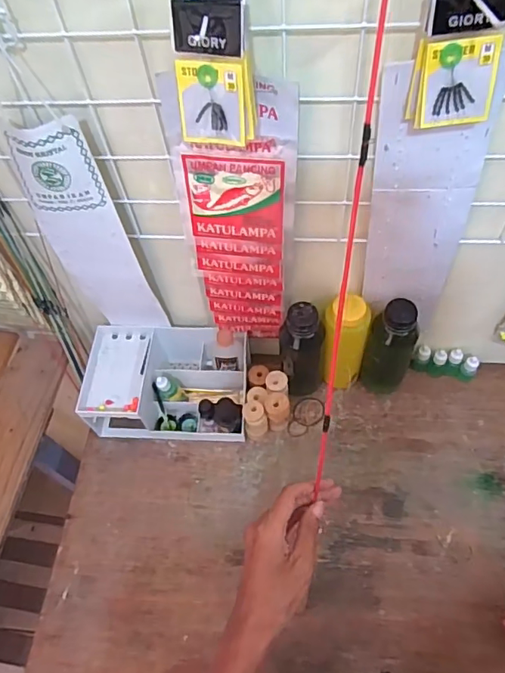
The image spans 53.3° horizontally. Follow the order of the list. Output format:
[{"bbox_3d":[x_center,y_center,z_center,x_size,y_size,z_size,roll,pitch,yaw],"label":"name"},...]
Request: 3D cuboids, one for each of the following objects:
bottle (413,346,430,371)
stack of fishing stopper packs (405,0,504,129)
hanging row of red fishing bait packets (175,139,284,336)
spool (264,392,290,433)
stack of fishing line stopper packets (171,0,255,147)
[{"bbox_3d":[0.264,0.036,0.779,0.022,0.059,0.019,25,64,18],"label":"bottle"},{"bbox_3d":[0.148,-0.200,0.361,0.055,0.090,0.031,-5,59,1],"label":"stack of fishing stopper packs"},{"bbox_3d":[-0.013,-0.087,0.599,0.106,0.313,0.031,13,61,12],"label":"hanging row of red fishing bait packets"},{"bbox_3d":[0.037,0.111,0.740,0.034,0.069,0.039,0,59,5],"label":"spool"},{"bbox_3d":[-0.028,-0.193,0.370,0.055,0.100,0.027,5,46,9],"label":"stack of fishing line stopper packets"}]

